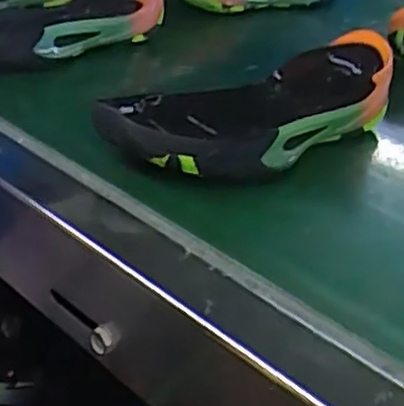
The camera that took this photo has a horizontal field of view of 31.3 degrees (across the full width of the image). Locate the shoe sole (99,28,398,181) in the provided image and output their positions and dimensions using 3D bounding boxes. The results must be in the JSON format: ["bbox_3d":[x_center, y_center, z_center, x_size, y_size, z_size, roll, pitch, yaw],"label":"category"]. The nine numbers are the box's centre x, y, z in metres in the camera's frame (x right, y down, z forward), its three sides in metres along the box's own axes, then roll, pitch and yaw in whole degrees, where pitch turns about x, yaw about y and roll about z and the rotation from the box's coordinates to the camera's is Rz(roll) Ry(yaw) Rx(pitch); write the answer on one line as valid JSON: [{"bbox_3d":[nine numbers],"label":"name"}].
[{"bbox_3d":[0.039,-0.066,0.502,0.244,0.056,0.096,-19,37,-32],"label":"shoe sole"}]

